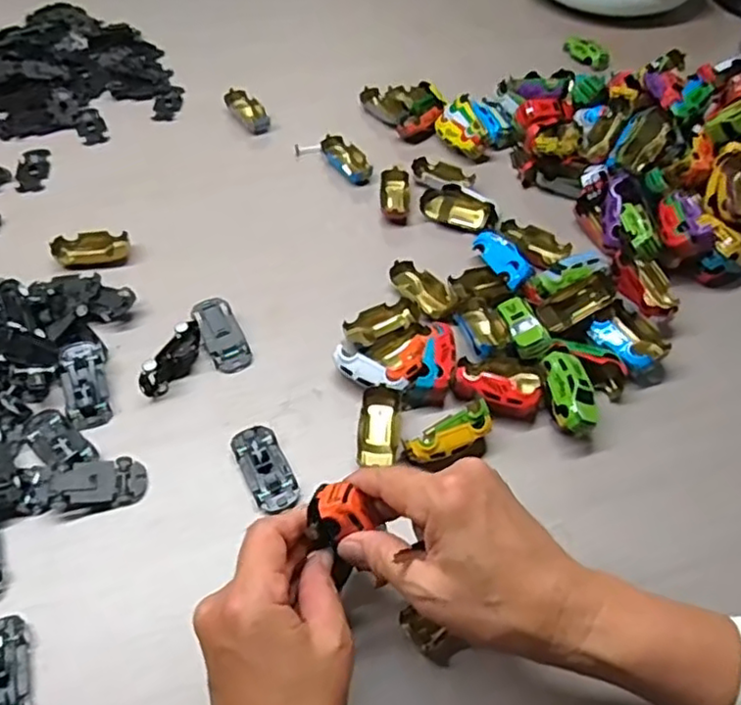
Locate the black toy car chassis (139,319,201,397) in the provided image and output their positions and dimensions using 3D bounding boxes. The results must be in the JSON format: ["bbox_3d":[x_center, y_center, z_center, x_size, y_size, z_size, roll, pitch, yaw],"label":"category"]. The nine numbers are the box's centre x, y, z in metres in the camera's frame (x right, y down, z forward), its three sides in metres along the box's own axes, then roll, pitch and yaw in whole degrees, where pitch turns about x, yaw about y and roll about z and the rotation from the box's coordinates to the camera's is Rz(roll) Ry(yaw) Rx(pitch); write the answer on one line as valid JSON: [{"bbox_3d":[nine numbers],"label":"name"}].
[{"bbox_3d":[-0.148,0.004,0.490,0.015,0.034,0.067,21,54,15],"label":"black toy car chassis"}]

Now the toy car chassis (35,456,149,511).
[{"bbox_3d":[-0.184,0.088,0.429,0.065,0.008,0.032,-4,50,-22],"label":"toy car chassis"}]

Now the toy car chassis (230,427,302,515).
[{"bbox_3d":[-0.073,0.076,0.442,0.031,0.012,0.063,-21,55,-17],"label":"toy car chassis"}]

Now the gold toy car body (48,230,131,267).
[{"bbox_3d":[-0.245,-0.091,0.569,0.062,0.022,0.030,-18,54,-15],"label":"gold toy car body"}]

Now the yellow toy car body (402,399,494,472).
[{"bbox_3d":[0.057,0.057,0.449,0.065,0.024,0.031,-26,57,-21],"label":"yellow toy car body"}]

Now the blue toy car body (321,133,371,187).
[{"bbox_3d":[-0.022,-0.195,0.656,0.029,0.021,0.065,-31,58,-23],"label":"blue toy car body"}]

